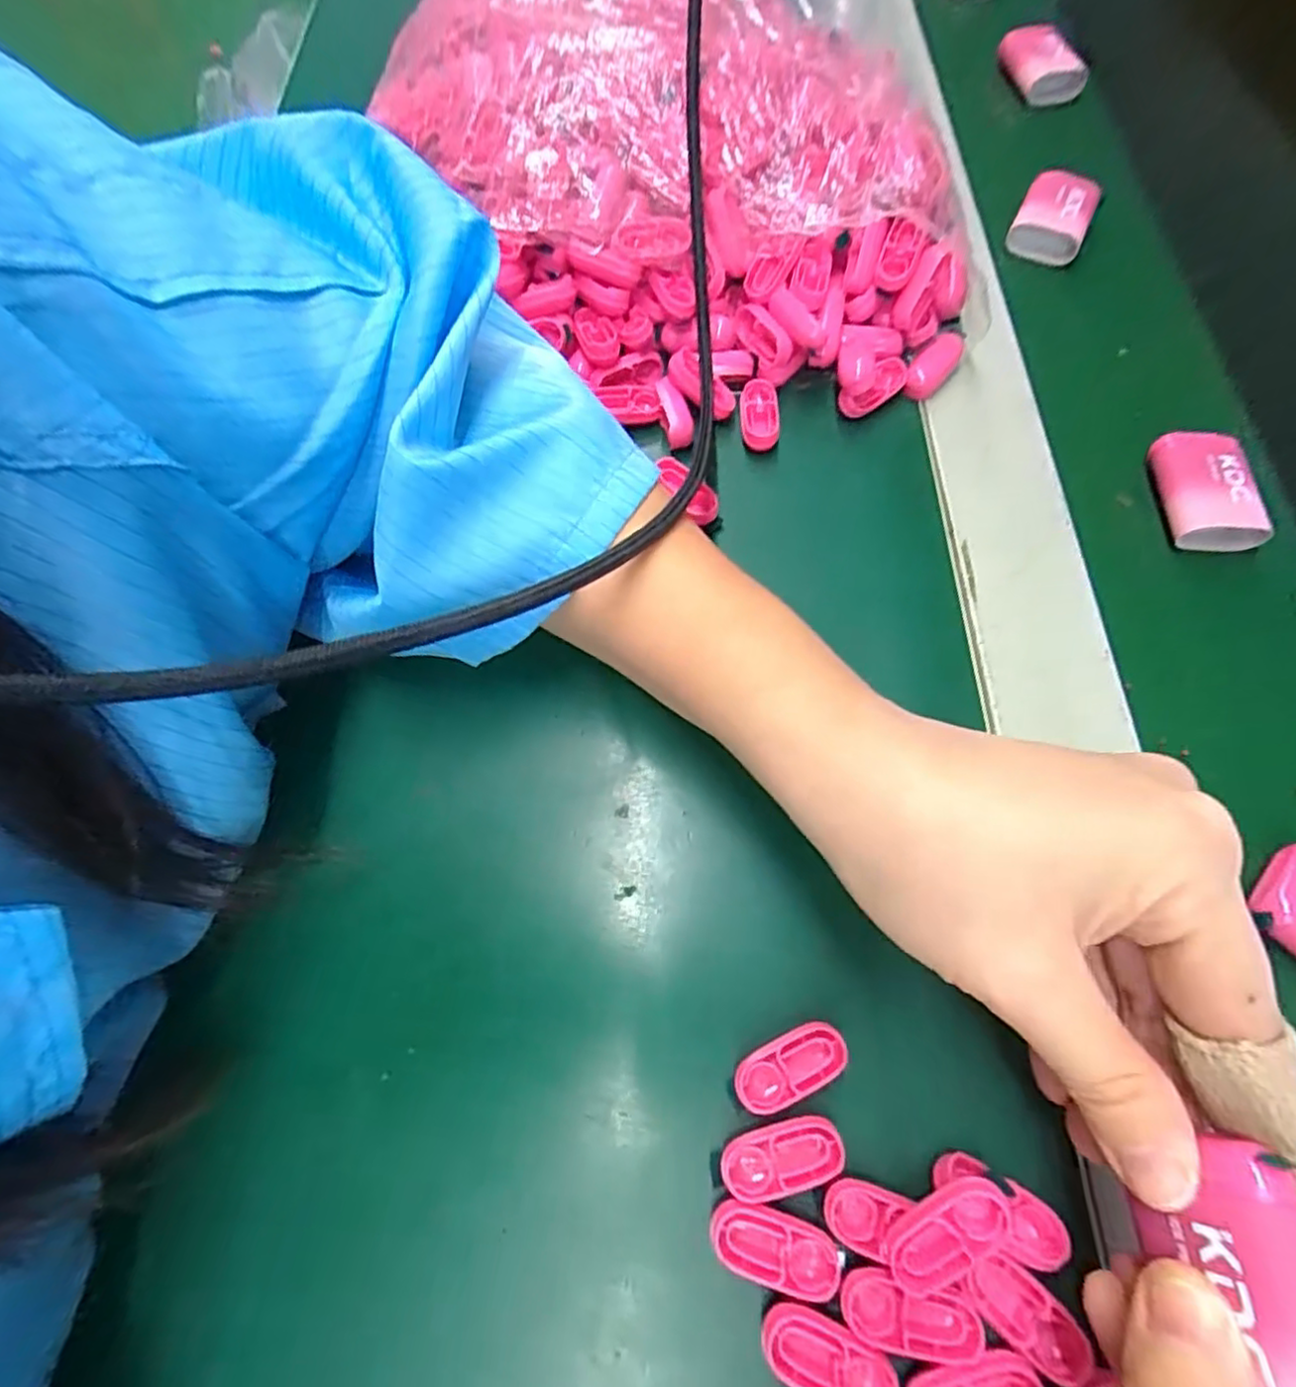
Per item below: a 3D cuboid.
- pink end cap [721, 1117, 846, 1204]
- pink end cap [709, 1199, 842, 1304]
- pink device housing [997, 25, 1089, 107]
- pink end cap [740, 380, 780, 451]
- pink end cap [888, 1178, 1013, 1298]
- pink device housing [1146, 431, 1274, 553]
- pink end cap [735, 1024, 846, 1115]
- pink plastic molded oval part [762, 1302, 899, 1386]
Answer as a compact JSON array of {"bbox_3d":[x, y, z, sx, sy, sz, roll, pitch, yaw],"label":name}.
[{"bbox_3d":[0.038,0.130,0.185,0.034,0.004,0.015,-16,67,-6],"label":"pink end cap"},{"bbox_3d":[0.034,0.149,0.177,0.034,0.004,0.016,17,68,8],"label":"pink end cap"},{"bbox_3d":[0.246,-0.394,0.417,0.039,0.026,0.049,-14,67,-6],"label":"pink device housing"},{"bbox_3d":[0.049,-0.122,0.290,0.016,0.011,0.030,1,66,1],"label":"pink end cap"},{"bbox_3d":[0.075,0.138,0.169,0.037,0.007,0.017,-46,72,6],"label":"pink end cap"},{"bbox_3d":[0.228,-0.083,0.273,0.035,0.019,0.047,-3,66,-1],"label":"pink device housing"},{"bbox_3d":[0.042,0.109,0.193,0.034,0.004,0.016,-25,68,-10],"label":"pink end cap"},{"bbox_3d":[0.046,0.170,0.167,0.034,0.004,0.016,22,68,10],"label":"pink plastic molded oval part"}]

